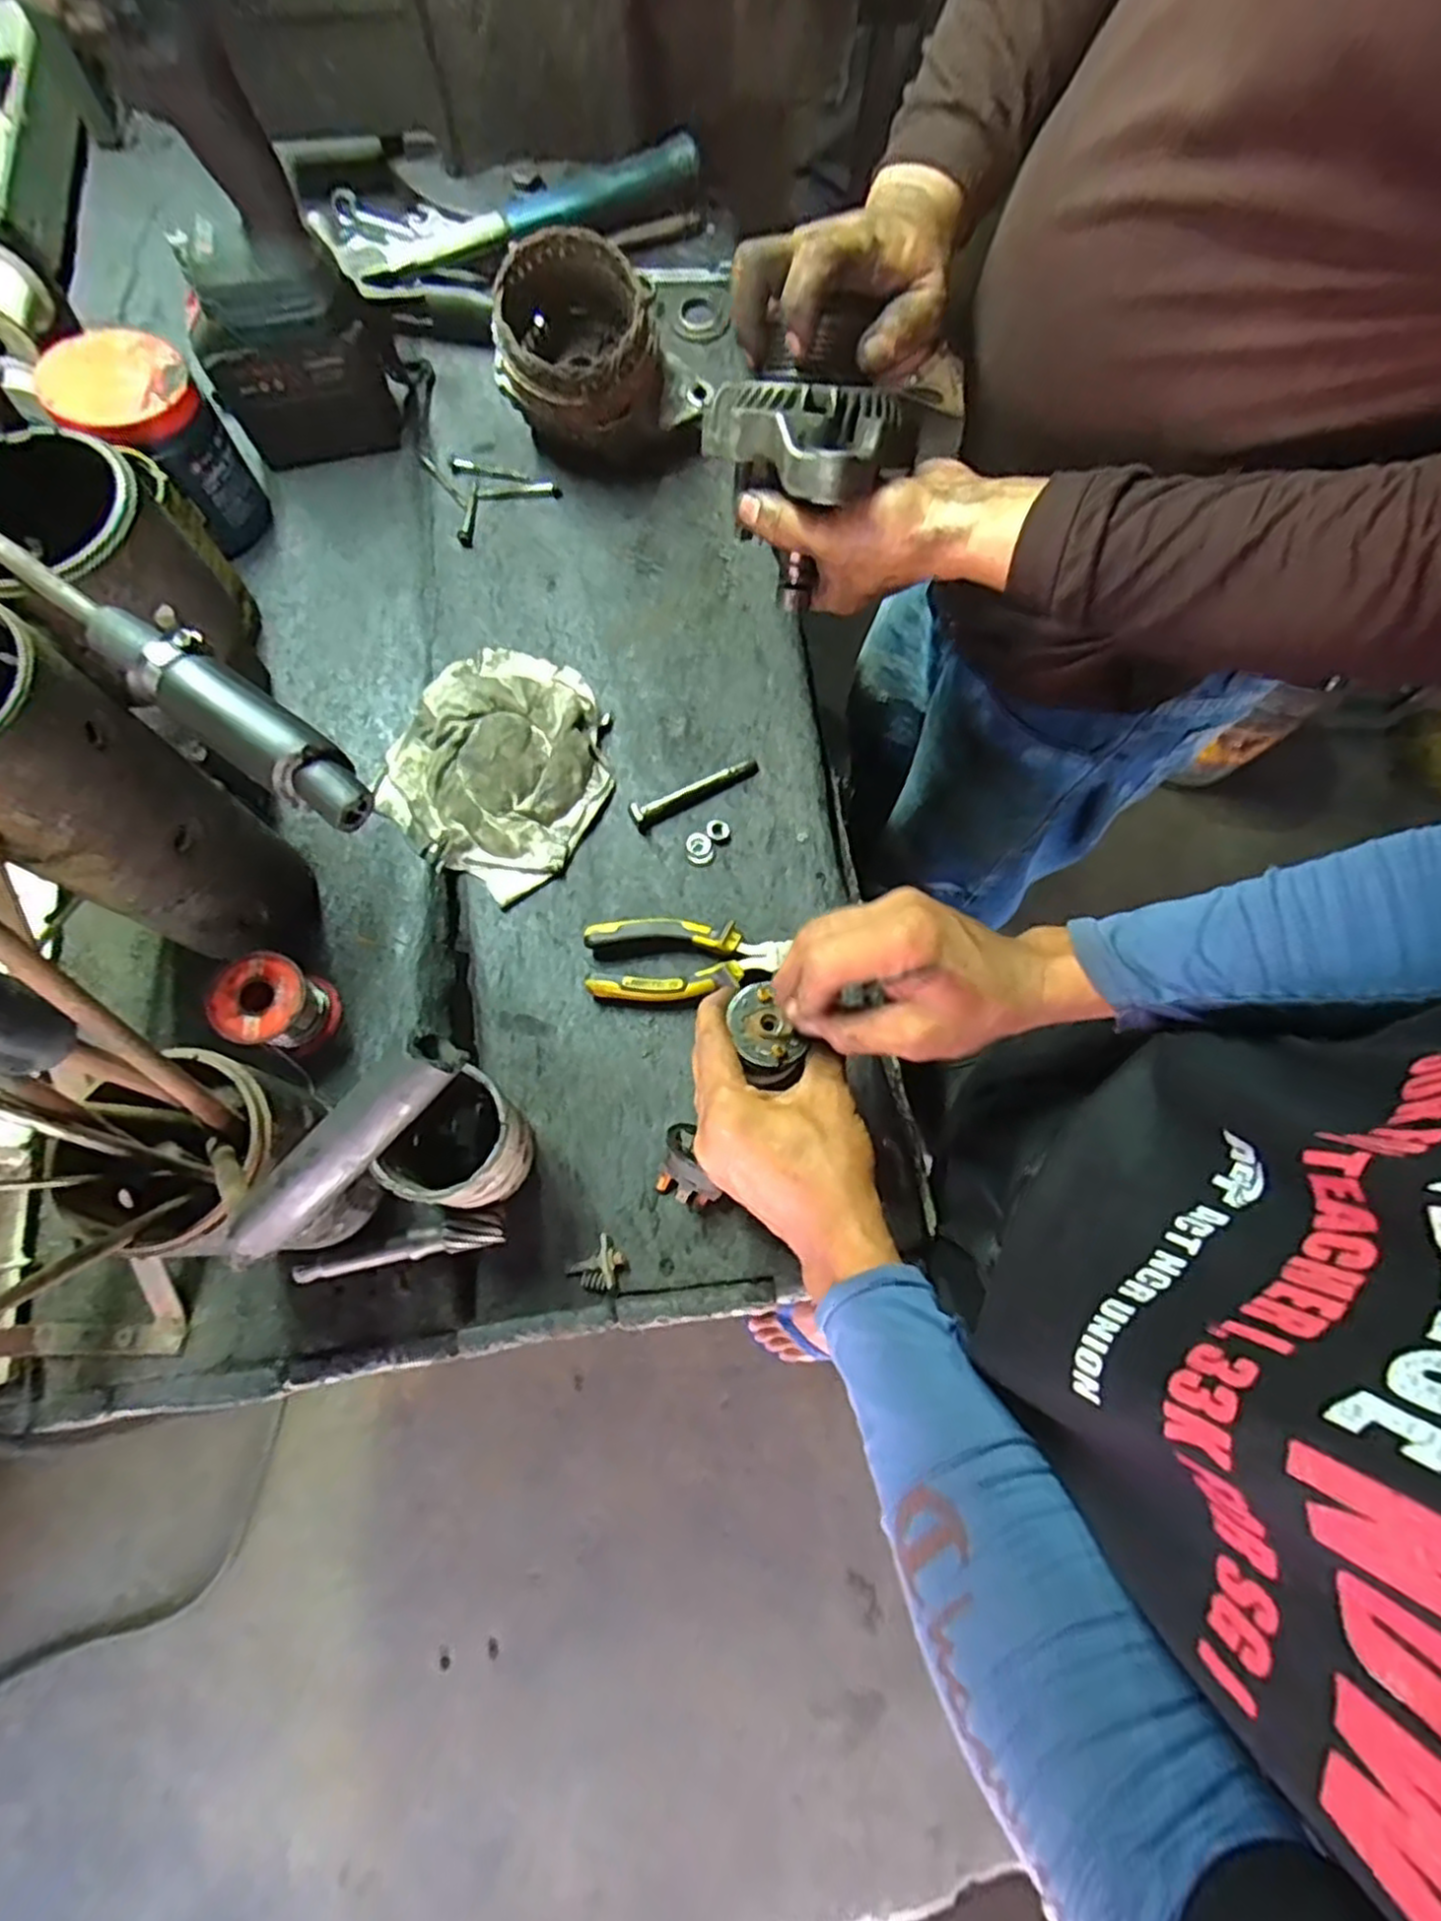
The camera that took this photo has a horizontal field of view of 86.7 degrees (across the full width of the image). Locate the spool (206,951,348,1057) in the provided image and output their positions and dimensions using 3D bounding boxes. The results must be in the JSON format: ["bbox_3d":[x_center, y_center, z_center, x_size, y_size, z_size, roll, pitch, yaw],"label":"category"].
[{"bbox_3d":[-0.269,0.028,0.466,0.050,0.061,0.051,0,74,-2],"label":"spool"}]

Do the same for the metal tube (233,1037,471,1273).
[{"bbox_3d":[-0.106,0.055,0.209,0.088,0.014,0.017,-43,79,8],"label":"metal tube"}]

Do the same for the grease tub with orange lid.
[{"bbox_3d":[-0.387,-0.355,0.537,0.083,0.121,0.079,0,74,-2],"label":"grease tub with orange lid"}]

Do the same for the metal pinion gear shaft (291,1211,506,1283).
[{"bbox_3d":[-0.185,0.169,0.444,0.118,0.021,0.020,-13,75,-6],"label":"metal pinion gear shaft"}]

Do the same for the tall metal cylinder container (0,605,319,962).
[{"bbox_3d":[-0.309,-0.073,0.403,0.097,0.231,0.084,32,76,7],"label":"tall metal cylinder container"}]

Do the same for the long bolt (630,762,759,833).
[{"bbox_3d":[-0.019,-0.124,0.552,0.098,0.018,0.018,-28,77,-9],"label":"long bolt"}]

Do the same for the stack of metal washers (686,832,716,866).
[{"bbox_3d":[-0.015,-0.080,0.546,0.019,0.006,0.022,-13,75,-6],"label":"stack of metal washers"}]

